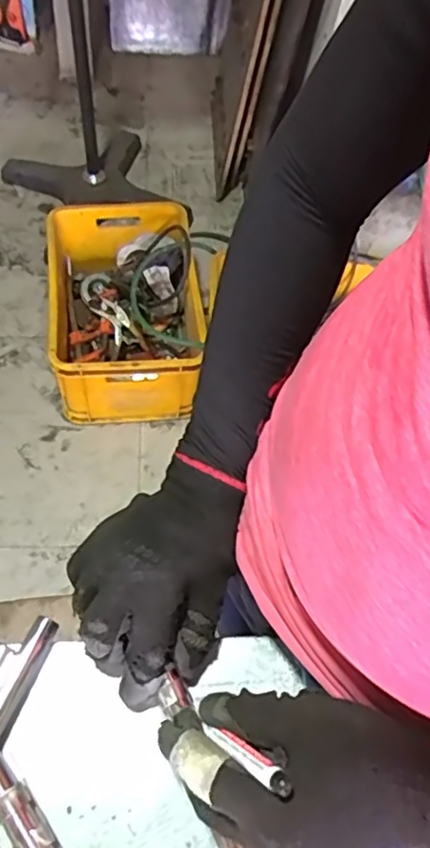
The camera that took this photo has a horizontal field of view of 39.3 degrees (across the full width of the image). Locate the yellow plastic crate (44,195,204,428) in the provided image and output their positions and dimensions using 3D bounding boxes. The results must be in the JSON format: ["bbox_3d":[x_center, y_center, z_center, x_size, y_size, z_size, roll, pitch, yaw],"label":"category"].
[{"bbox_3d":[-0.239,-0.299,1.587,0.361,0.258,0.563,-5,60,-9],"label":"yellow plastic crate"}]

